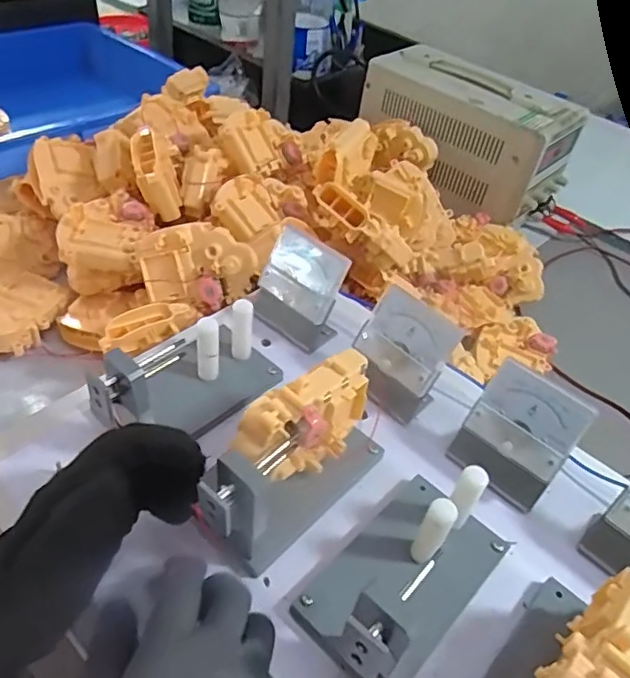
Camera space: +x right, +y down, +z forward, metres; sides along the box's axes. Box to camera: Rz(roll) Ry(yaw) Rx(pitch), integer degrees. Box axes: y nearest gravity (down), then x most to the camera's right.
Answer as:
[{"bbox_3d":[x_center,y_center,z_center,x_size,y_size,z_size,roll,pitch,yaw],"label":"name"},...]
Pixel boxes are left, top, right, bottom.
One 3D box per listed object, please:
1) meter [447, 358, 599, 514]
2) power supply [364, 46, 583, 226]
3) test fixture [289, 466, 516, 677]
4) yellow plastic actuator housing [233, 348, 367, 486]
[{"bbox_3d":[0.132,0.062,0.369,0.062,0.069,0.040,36,50,26],"label":"meter"},{"bbox_3d":[0.196,-0.277,0.748,0.265,0.136,0.128,35,50,26],"label":"power supply"},{"bbox_3d":[0.053,0.119,0.309,0.069,0.058,0.116,37,50,27],"label":"test fixture"},{"bbox_3d":[-0.003,0.051,0.334,0.092,0.062,0.032,-30,54,-33],"label":"yellow plastic actuator housing"}]

